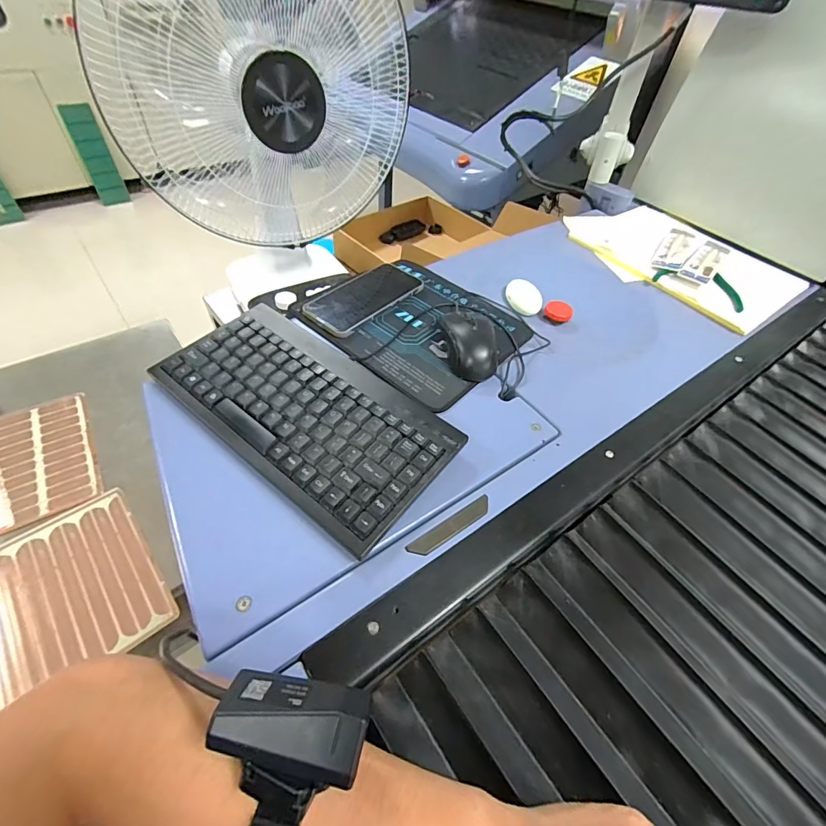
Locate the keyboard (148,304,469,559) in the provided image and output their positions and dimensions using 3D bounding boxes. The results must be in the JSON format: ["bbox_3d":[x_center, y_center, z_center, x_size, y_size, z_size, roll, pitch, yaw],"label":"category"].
[{"bbox_3d":[-0.107,-0.006,0.399,0.290,0.025,0.151,32,55,19],"label":"keyboard"}]

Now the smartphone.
[{"bbox_3d":[-0.066,-0.154,0.537,0.083,0.007,0.160,36,56,22],"label":"smartphone"}]

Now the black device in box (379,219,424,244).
[{"bbox_3d":[-0.033,-0.542,1.230,0.160,0.040,0.027,-27,58,-24],"label":"black device in box"}]

